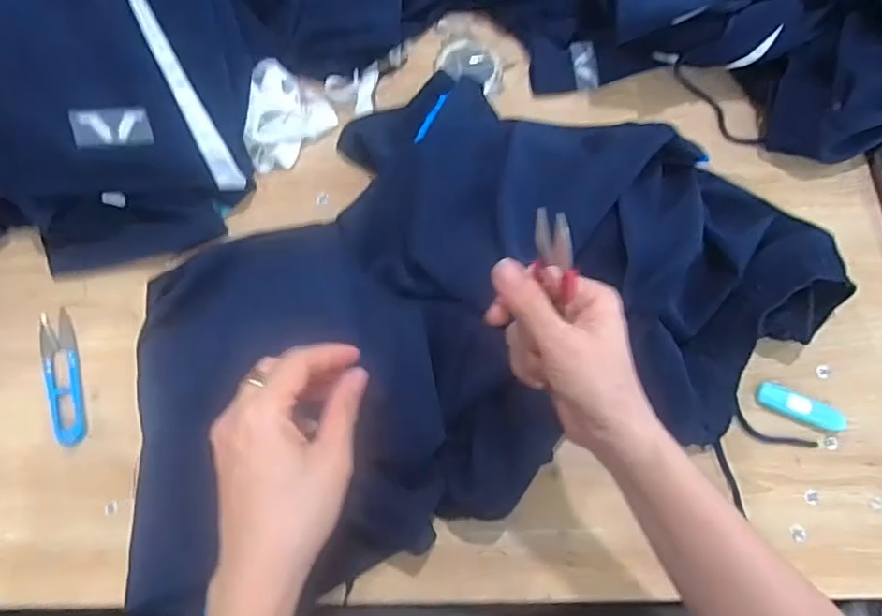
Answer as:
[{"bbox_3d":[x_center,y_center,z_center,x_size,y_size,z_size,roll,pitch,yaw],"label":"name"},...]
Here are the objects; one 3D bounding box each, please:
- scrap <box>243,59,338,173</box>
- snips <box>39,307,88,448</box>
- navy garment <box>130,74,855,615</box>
[{"bbox_3d":[-0.158,-0.187,0.557,0.077,0.036,0.092,40,77,11],"label":"scrap"},{"bbox_3d":[-0.326,0.059,0.501,0.028,0.008,0.123,-18,74,-5],"label":"snips"},{"bbox_3d":[0.005,-0.017,0.476,0.596,0.087,0.366,-21,74,-6],"label":"navy garment"}]

